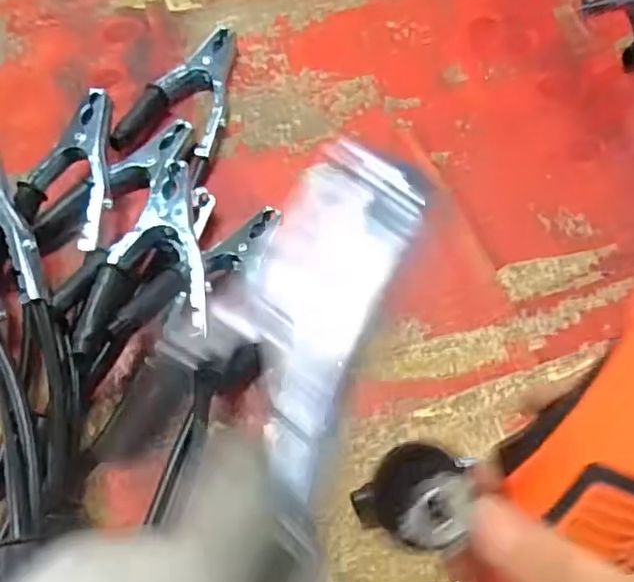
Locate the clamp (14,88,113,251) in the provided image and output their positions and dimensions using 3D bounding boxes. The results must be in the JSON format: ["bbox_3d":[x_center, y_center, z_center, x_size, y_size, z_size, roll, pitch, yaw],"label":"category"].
[{"bbox_3d":[-0.187,-0.081,0.473,0.069,0.048,0.136,-6,63,-1],"label":"clamp"}]

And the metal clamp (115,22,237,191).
[{"bbox_3d":[-0.103,-0.162,0.518,0.076,0.023,0.149,17,65,10],"label":"metal clamp"}]

